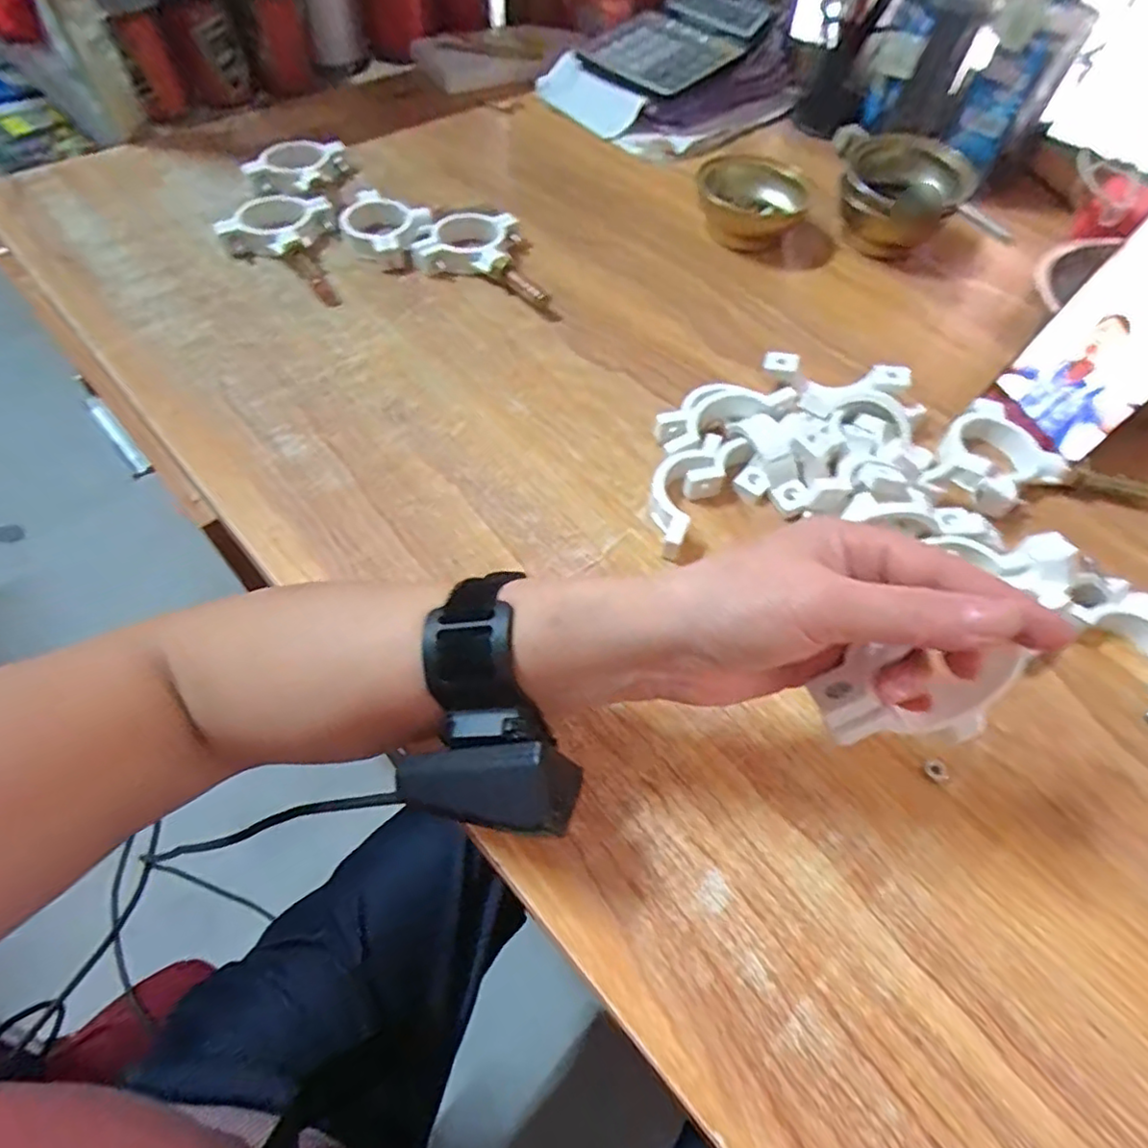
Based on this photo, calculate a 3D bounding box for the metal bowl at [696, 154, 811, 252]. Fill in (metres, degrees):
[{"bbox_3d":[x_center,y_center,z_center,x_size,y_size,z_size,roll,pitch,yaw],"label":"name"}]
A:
[{"bbox_3d":[0.153,-0.327,0.545,0.086,0.047,0.088,2,57,-2],"label":"metal bowl"}]

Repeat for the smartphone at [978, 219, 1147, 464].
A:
[{"bbox_3d":[0.332,-0.148,0.373,0.010,0.151,0.073,-15,56,-41],"label":"smartphone"}]

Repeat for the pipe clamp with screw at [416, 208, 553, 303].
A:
[{"bbox_3d":[-0.076,-0.237,0.482,0.084,0.018,0.111,-12,59,-11],"label":"pipe clamp with screw"}]

